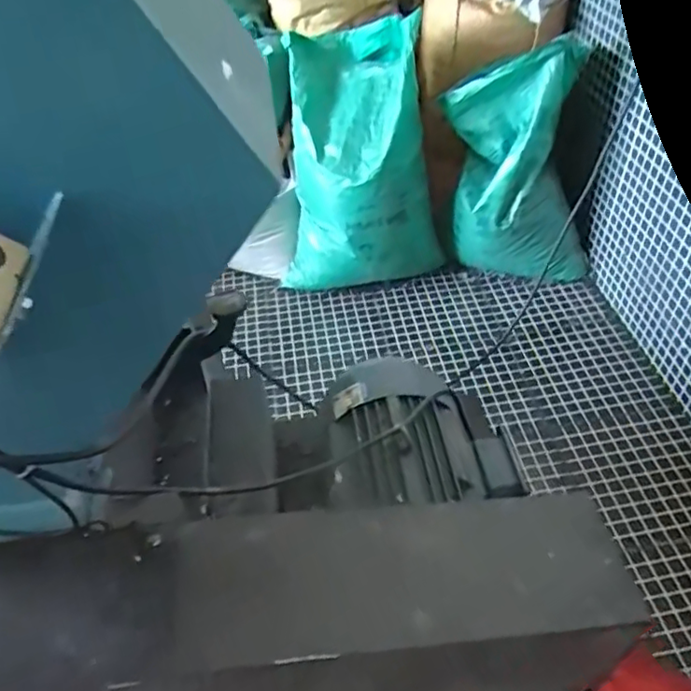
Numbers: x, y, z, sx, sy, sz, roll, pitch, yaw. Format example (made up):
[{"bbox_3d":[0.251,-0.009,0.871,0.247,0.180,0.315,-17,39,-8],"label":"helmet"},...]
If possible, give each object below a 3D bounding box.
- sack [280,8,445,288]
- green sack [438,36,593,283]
[{"bbox_3d":[0.058,-0.482,1.604,0.402,0.552,0.382,5,45,9],"label":"sack"},{"bbox_3d":[0.432,-0.413,1.502,0.377,0.572,0.162,7,45,11],"label":"green sack"}]

